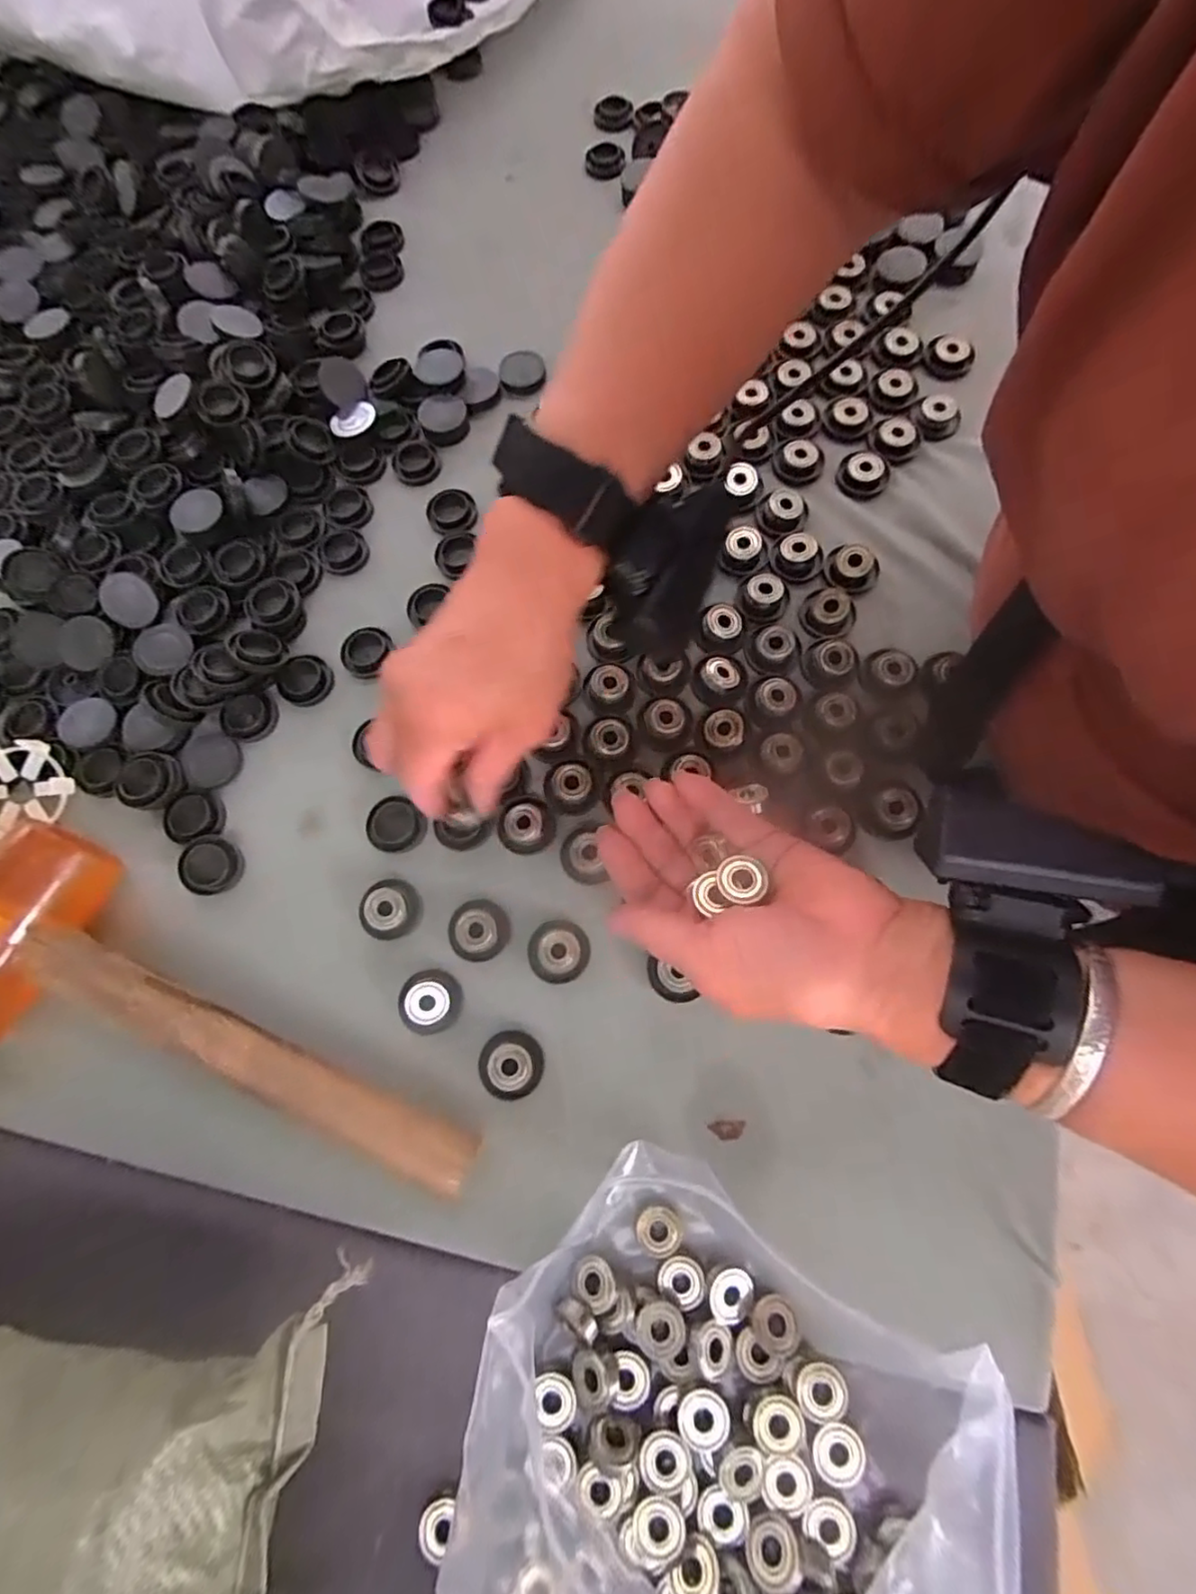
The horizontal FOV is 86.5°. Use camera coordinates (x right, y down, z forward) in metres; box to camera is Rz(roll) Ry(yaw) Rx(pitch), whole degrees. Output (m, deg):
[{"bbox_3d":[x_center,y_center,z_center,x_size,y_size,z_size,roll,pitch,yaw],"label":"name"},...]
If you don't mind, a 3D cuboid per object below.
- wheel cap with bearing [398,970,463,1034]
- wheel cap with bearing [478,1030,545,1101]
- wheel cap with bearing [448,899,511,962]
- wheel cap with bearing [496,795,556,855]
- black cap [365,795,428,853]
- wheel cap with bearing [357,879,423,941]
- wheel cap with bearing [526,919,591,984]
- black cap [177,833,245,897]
[{"bbox_3d":[-0.087,0.105,0.325,0.031,0.008,0.030,-1,73,2],"label":"wheel cap with bearing"},{"bbox_3d":[-0.044,0.133,0.315,0.032,0.010,0.031,-1,73,2],"label":"wheel cap with bearing"},{"bbox_3d":[-0.064,0.070,0.337,0.031,0.010,0.031,-1,73,2],"label":"wheel cap with bearing"},{"bbox_3d":[-0.040,0.015,0.351,0.032,0.008,0.030,-1,73,2],"label":"wheel cap with bearing"},{"bbox_3d":[-0.115,0.016,0.357,0.030,0.006,0.034,-44,77,-10],"label":"black cap"},{"bbox_3d":[-0.114,0.059,0.340,0.032,0.012,0.032,-1,73,2],"label":"wheel cap with bearing"},{"bbox_3d":[-0.020,0.080,0.330,0.030,0.011,0.031,-1,73,2],"label":"wheel cap with bearing"},{"bbox_3d":[-0.215,0.037,0.352,0.033,0.005,0.033,-16,73,-2],"label":"black cap"}]

